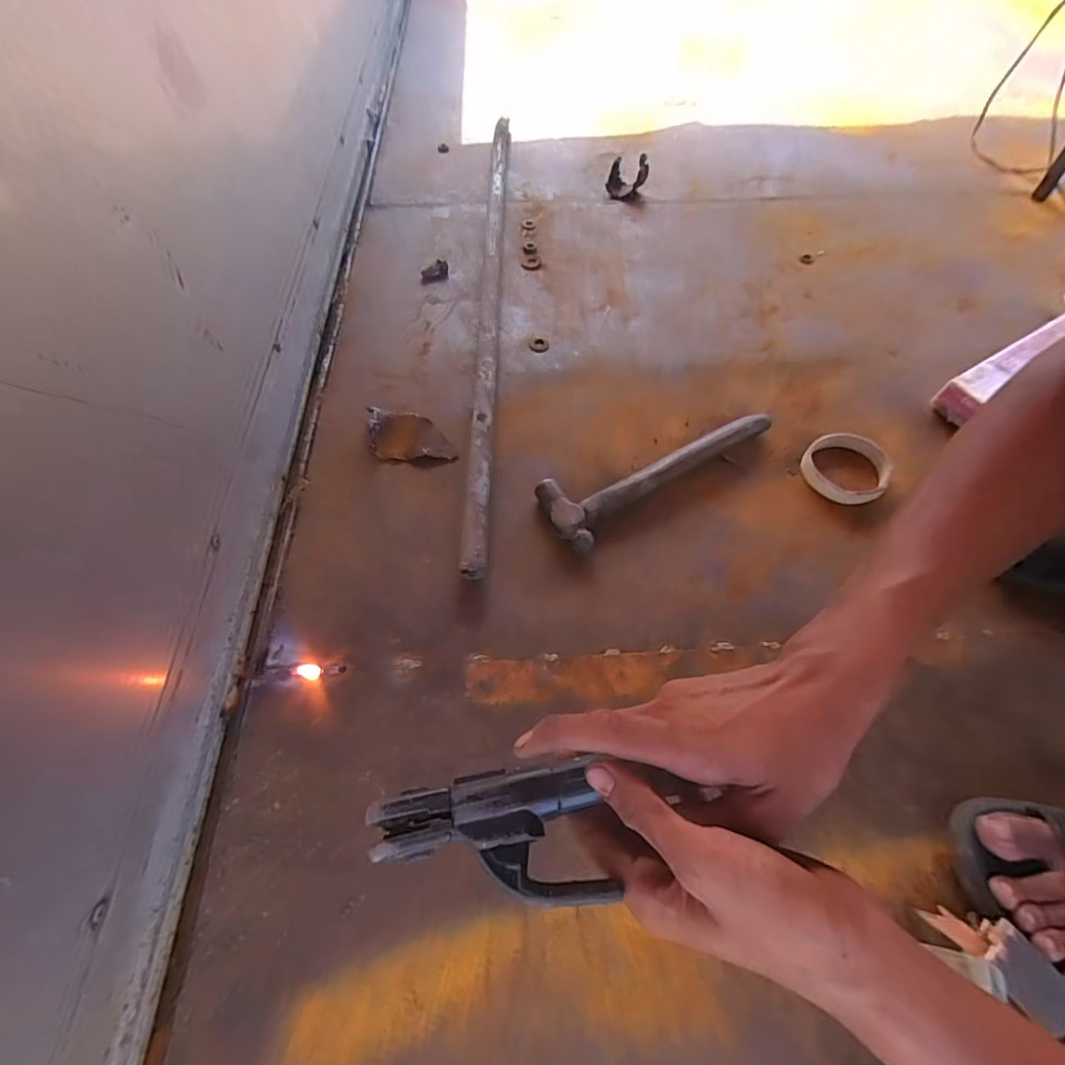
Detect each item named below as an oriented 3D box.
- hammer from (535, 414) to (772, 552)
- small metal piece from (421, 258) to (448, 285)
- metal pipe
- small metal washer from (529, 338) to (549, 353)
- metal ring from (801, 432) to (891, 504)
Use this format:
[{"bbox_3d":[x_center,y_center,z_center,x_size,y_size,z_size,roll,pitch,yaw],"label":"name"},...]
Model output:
[{"bbox_3d":[0.136,-0.075,0.579,0.281,0.026,0.083,-30,64,-17],"label":"hammer"},{"bbox_3d":[-0.143,-0.380,0.758,0.040,0.015,0.034,-7,57,-6],"label":"small metal piece"},{"bbox_3d":[-0.057,-0.391,0.755,0.027,0.033,0.924,0,59,-1],"label":"metal pipe"},{"bbox_3d":[0.009,-0.246,0.685,0.026,0.004,0.026,3,56,1],"label":"small metal washer"},{"bbox_3d":[0.348,-0.074,0.577,0.085,0.021,0.084,0,59,-1],"label":"metal ring"}]

